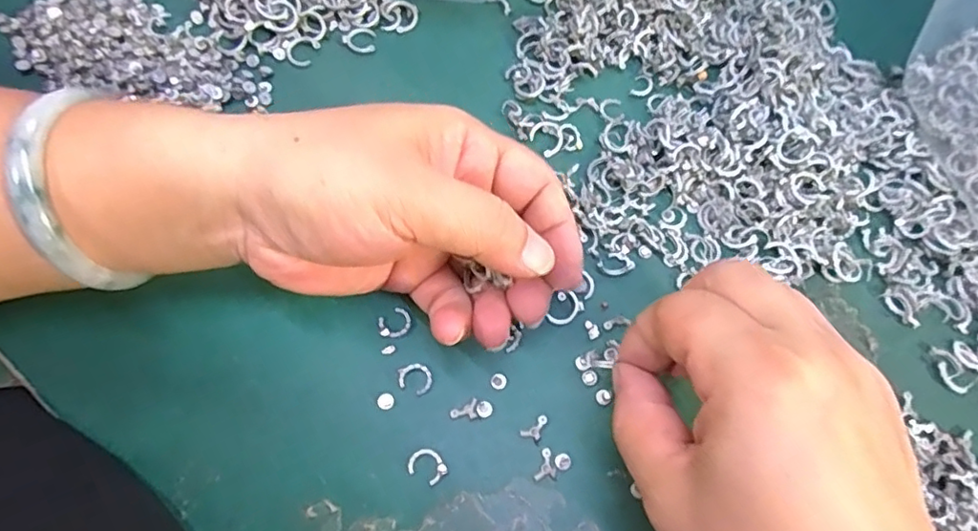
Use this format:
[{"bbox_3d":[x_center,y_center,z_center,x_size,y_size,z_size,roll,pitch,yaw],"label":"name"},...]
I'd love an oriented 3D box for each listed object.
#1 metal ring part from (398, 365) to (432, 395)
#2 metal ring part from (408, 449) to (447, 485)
[{"bbox_3d":[-0.029,0.044,0.226,0.013,0.004,0.012,1,70,-2],"label":"metal ring part"},{"bbox_3d":[-0.023,0.074,0.216,0.014,0.004,0.011,26,72,7],"label":"metal ring part"}]

